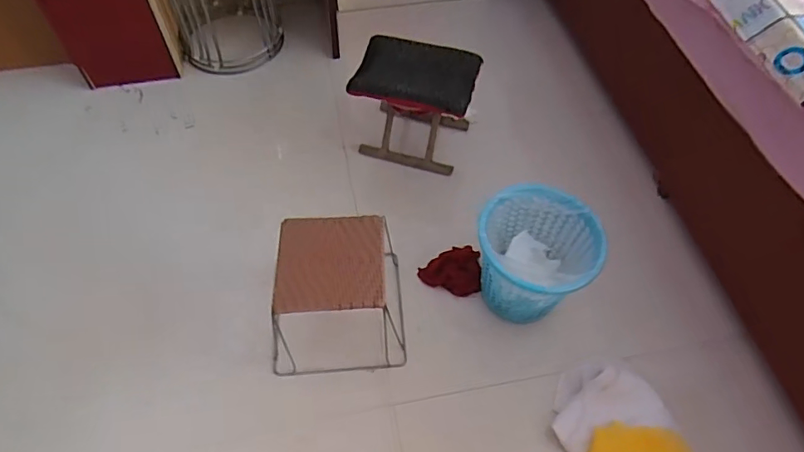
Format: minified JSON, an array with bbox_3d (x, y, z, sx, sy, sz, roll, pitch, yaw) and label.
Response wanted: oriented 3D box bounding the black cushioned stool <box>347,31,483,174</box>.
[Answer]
[{"bbox_3d":[0.039,-0.347,1.519,0.317,0.286,0.235,15,57,9],"label":"black cushioned stool"}]

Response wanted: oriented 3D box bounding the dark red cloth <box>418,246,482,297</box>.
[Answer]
[{"bbox_3d":[0.122,0.114,1.337,0.152,0.032,0.126,0,56,0],"label":"dark red cloth"}]

